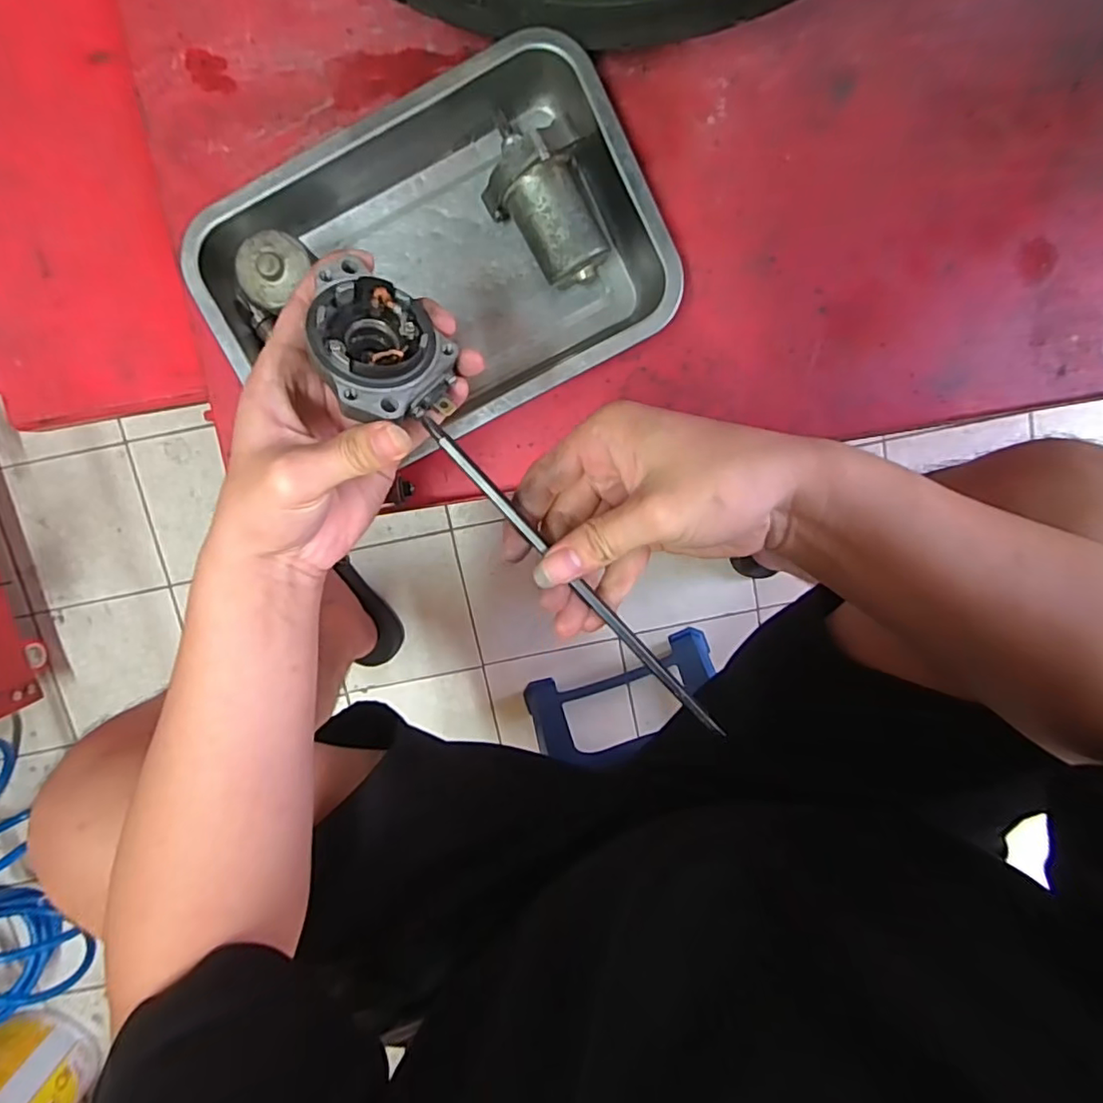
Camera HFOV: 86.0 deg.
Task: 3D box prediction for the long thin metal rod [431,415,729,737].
[{"bbox_3d":[0.015,0.018,0.285,0.007,0.006,0.211,-41,101,7],"label":"long thin metal rod"}]

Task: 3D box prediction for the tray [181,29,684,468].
[{"bbox_3d":[-0.080,-0.197,0.426,0.312,0.070,0.211,-27,97,6],"label":"tray"}]

